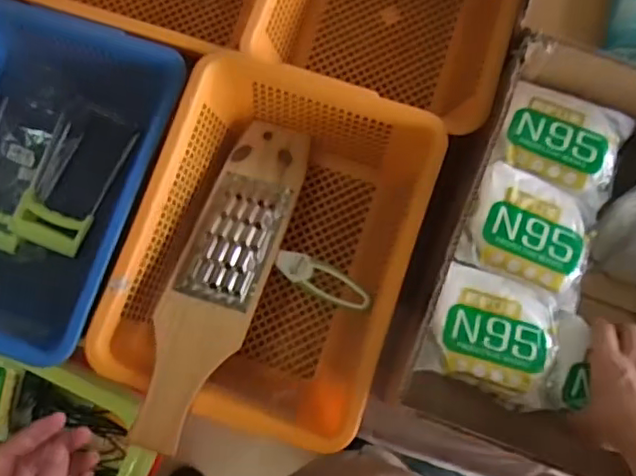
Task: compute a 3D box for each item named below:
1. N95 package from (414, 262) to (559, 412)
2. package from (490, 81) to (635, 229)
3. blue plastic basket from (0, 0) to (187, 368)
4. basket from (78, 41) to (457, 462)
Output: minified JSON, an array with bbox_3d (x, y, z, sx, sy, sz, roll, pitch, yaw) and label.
[{"bbox_3d":[0.187,0.102,0.644,0.134,0.036,0.122,18,80,4],"label":"N95 package"},{"bbox_3d":[0.273,-0.107,0.682,0.135,0.031,0.129,24,80,5],"label":"package"},{"bbox_3d":[-0.331,-0.069,0.714,0.296,0.131,0.378,20,80,4],"label":"blue plastic basket"},{"bbox_3d":[-0.044,0.011,0.696,0.276,0.148,0.370,18,80,4],"label":"basket"}]

